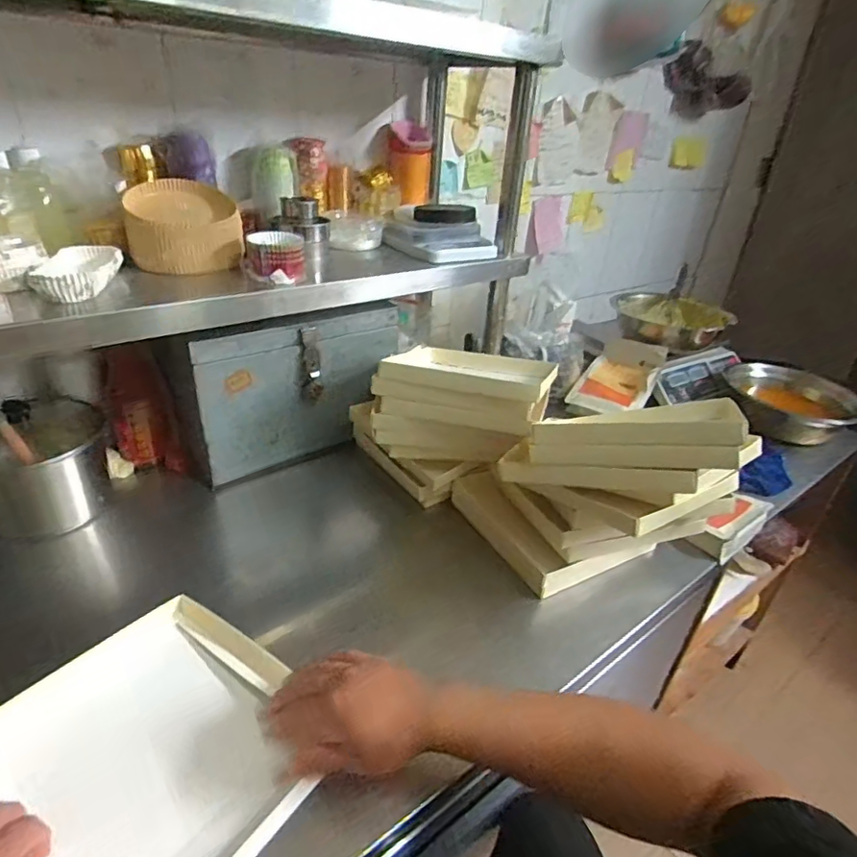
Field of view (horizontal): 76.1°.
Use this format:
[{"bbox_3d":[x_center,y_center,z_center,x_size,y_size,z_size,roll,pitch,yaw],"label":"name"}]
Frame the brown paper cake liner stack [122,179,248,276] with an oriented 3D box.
[{"bbox_3d":[-0.344,-0.286,0.777,0.148,0.092,0.129,-8,34,-21],"label":"brown paper cake liner stack"}]

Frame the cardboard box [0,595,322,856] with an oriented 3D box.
[{"bbox_3d":[-0.255,0.296,0.513,0.277,0.028,0.242,25,36,28],"label":"cardboard box"}]

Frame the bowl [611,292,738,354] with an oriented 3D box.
[{"bbox_3d":[0.560,-0.255,1.274,0.260,0.082,0.221,14,32,13],"label":"bowl"}]

